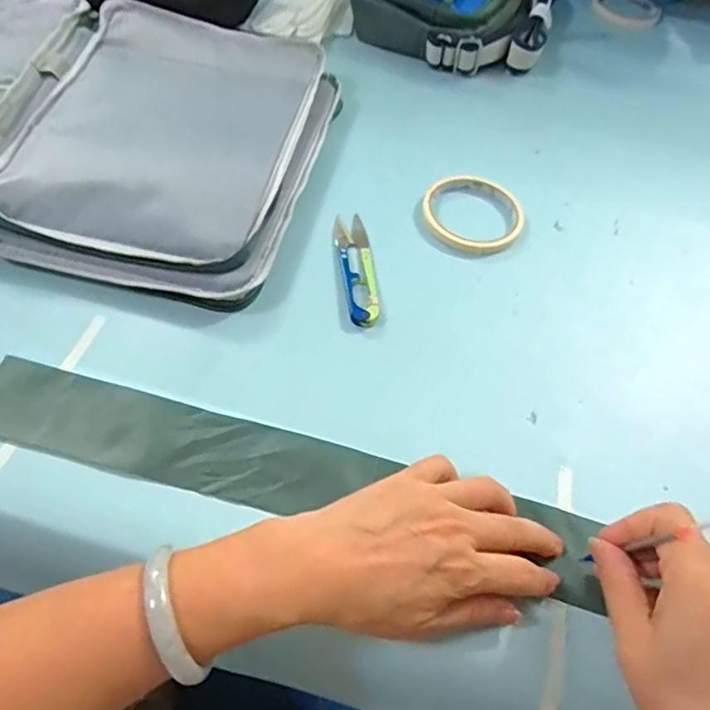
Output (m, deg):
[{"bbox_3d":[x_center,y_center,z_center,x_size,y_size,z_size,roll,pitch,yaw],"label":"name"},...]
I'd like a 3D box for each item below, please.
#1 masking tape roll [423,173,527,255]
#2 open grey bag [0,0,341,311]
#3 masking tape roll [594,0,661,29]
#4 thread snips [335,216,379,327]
[{"bbox_3d":[0.105,-0.126,0.531,0.086,0.007,0.087,3,55,-4],"label":"masking tape roll"},{"bbox_3d":[-0.271,-0.216,0.535,0.474,0.062,0.327,12,55,2],"label":"open grey bag"},{"bbox_3d":[0.355,-0.454,0.782,0.084,0.015,0.084,3,55,-4],"label":"masking tape roll"},{"bbox_3d":[0.002,-0.073,0.487,0.027,0.011,0.118,-4,56,-9],"label":"thread snips"}]

